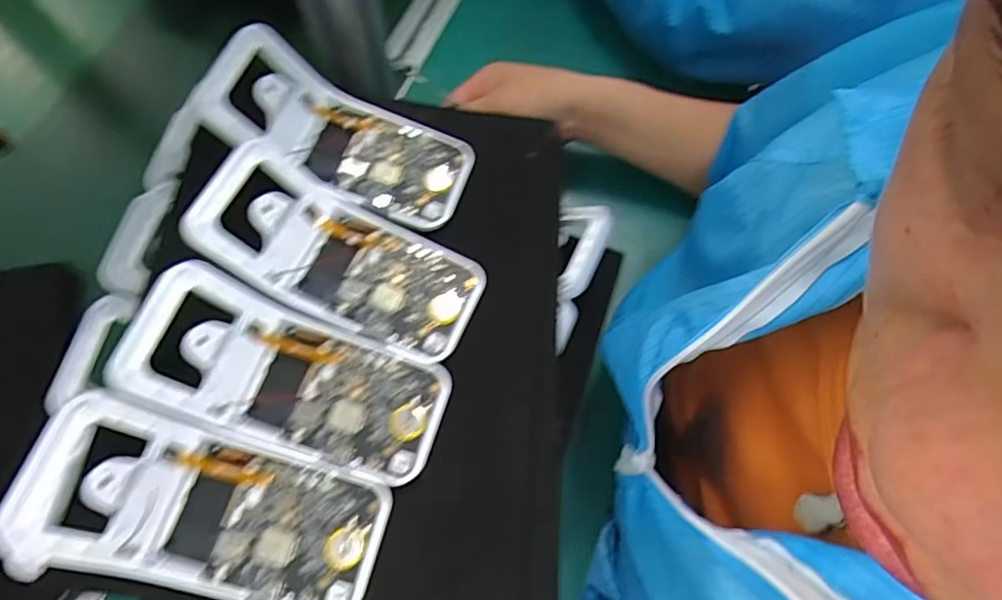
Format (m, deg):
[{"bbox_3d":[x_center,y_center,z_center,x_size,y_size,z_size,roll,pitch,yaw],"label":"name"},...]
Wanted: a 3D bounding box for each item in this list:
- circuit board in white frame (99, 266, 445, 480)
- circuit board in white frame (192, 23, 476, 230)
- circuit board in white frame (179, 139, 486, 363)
[{"bbox_3d":[-0.120,0.046,0.341,0.171,0.036,0.079,23,68,-12],"label":"circuit board in white frame"},{"bbox_3d":[-0.109,-0.113,0.404,0.174,0.035,0.080,26,68,-14],"label":"circuit board in white frame"},{"bbox_3d":[-0.095,-0.030,0.360,0.164,0.059,0.080,21,69,5],"label":"circuit board in white frame"}]

